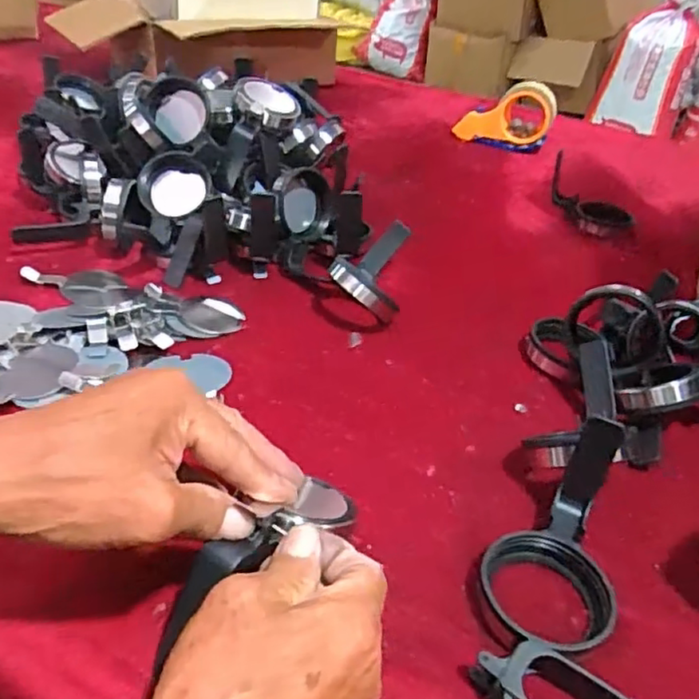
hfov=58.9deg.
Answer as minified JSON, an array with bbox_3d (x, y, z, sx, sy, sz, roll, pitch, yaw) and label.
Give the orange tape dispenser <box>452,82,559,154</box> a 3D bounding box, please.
[{"bbox_3d":[0.255,-0.386,1.021,0.154,0.091,0.069,18,39,14],"label":"orange tape dispenser"}]

